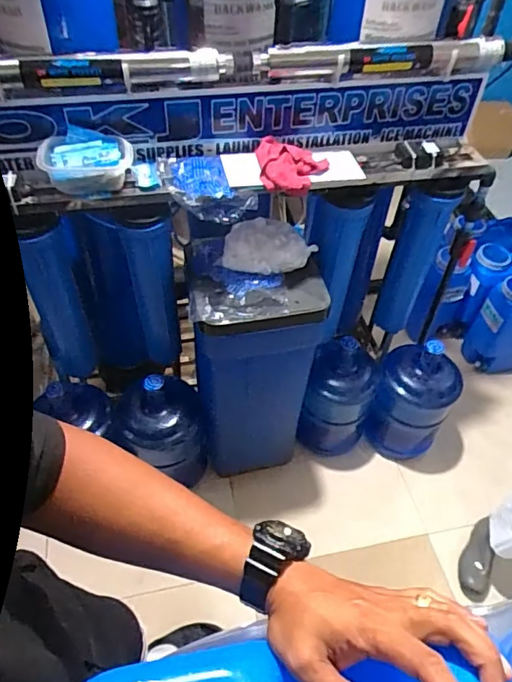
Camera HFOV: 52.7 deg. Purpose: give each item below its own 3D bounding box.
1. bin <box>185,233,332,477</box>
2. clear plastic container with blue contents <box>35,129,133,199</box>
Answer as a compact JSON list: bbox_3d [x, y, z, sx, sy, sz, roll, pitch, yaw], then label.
[{"bbox_3d":[-0.007,0.069,1.491,0.320,0.698,0.272,-3,50,-6],"label":"bin"},{"bbox_3d":[-0.344,-0.360,1.049,0.180,0.093,0.098,-7,50,-10],"label":"clear plastic container with blue contents"}]

